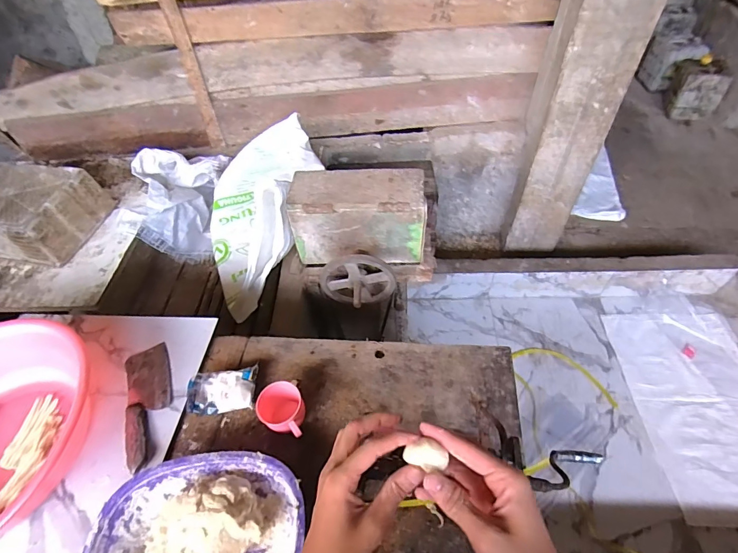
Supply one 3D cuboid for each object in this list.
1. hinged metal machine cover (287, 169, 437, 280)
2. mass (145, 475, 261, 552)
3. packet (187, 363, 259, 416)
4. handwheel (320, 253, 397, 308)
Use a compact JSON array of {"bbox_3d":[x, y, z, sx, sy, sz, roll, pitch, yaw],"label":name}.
[{"bbox_3d":[-0.007,-0.152,1.087,0.368,0.247,0.147,5,51,7],"label":"hinged metal machine cover"},{"bbox_3d":[-0.242,0.376,0.567,0.164,0.072,0.112,-27,54,-18],"label":"mass"},{"bbox_3d":[-0.274,0.212,0.731,0.127,0.037,0.081,-4,50,0],"label":"packet"},{"bbox_3d":[-0.029,0.034,1.033,0.196,0.180,0.092,0,50,3],"label":"handwheel"}]

